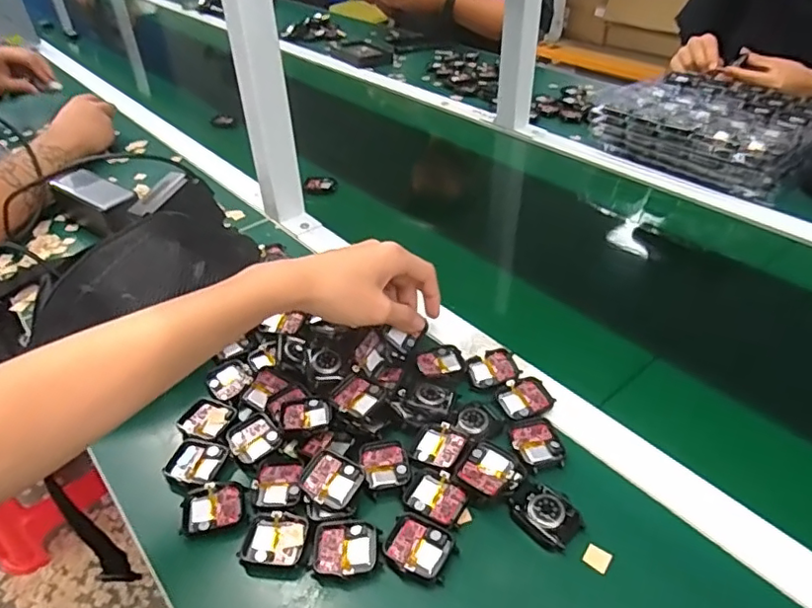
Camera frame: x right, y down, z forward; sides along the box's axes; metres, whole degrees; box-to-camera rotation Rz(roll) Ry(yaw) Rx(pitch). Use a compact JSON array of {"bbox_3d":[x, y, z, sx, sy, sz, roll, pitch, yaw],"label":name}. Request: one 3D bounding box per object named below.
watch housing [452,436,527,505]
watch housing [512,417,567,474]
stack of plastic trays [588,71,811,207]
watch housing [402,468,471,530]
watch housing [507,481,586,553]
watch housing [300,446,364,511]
[{"bbox_3d":[0.063,0.125,0.432,0.044,0.012,0.043,23,45,28],"label":"watch housing"},{"bbox_3d":[0.104,0.109,0.458,0.036,0.005,0.046,-9,39,-9],"label":"watch housing"},{"bbox_3d":[0.459,-0.274,0.877,0.229,0.064,0.297,-31,46,-31],"label":"stack of plastic trays"},{"bbox_3d":[0.022,0.141,0.423,0.046,0.005,0.037,18,42,24],"label":"watch housing"},{"bbox_3d":[0.098,0.149,0.410,0.037,0.006,0.049,-30,46,-31],"label":"watch housing"},{"bbox_3d":[-0.054,0.131,0.429,0.041,0.011,0.036,23,59,25],"label":"watch housing"}]

